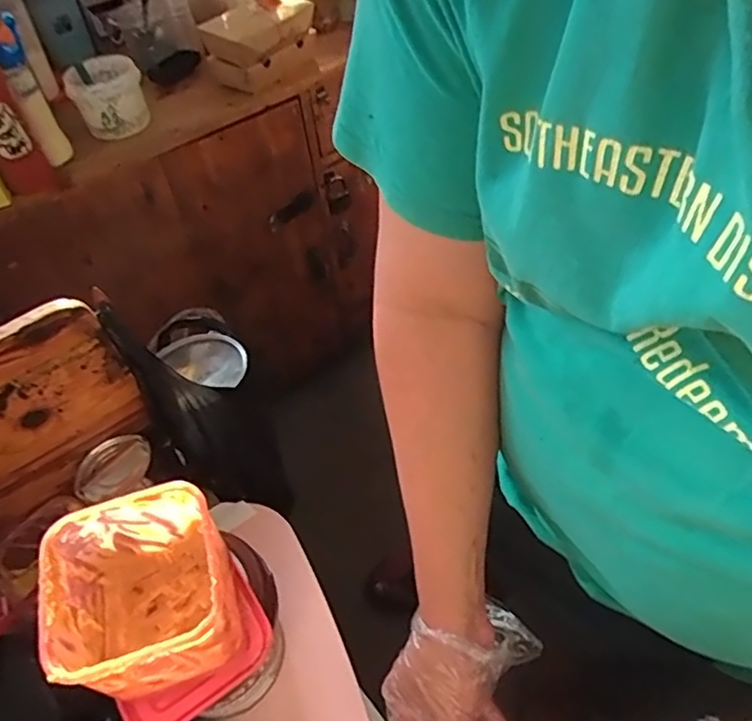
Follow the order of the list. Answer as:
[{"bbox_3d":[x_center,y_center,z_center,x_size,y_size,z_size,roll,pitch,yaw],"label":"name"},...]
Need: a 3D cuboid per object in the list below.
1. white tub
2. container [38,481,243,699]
[{"bbox_3d":[-0.443,-0.434,1.045,0.113,0.128,0.117,-21,52,-12],"label":"white tub"},{"bbox_3d":[-0.146,0.156,0.410,0.102,0.095,0.101,-18,51,-9],"label":"container"}]

